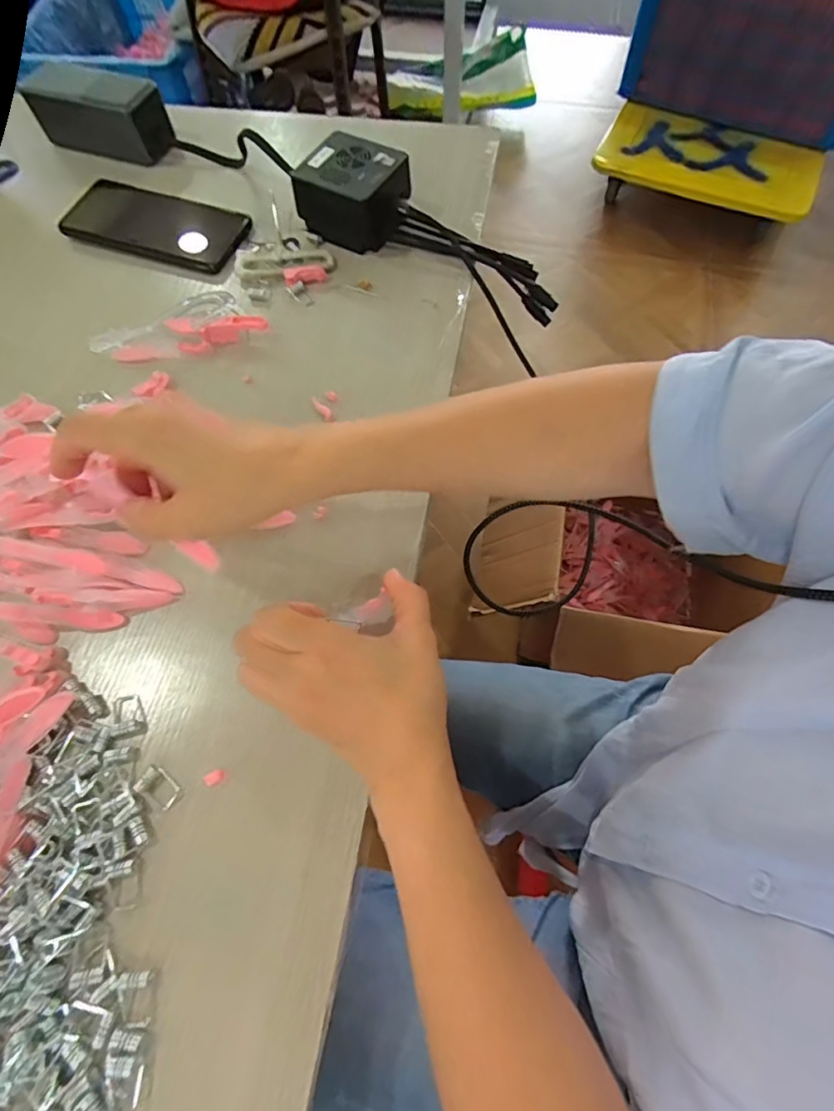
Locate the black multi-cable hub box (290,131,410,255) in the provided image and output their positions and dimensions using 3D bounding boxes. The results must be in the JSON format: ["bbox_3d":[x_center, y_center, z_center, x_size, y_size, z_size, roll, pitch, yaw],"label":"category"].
[{"bbox_3d":[-0.052,-0.315,0.448,0.084,0.050,0.075,30,70,12],"label":"black multi-cable hub box"}]

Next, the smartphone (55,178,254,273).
[{"bbox_3d":[-0.242,-0.304,0.476,0.169,0.016,0.085,17,68,8],"label":"smartphone"}]

